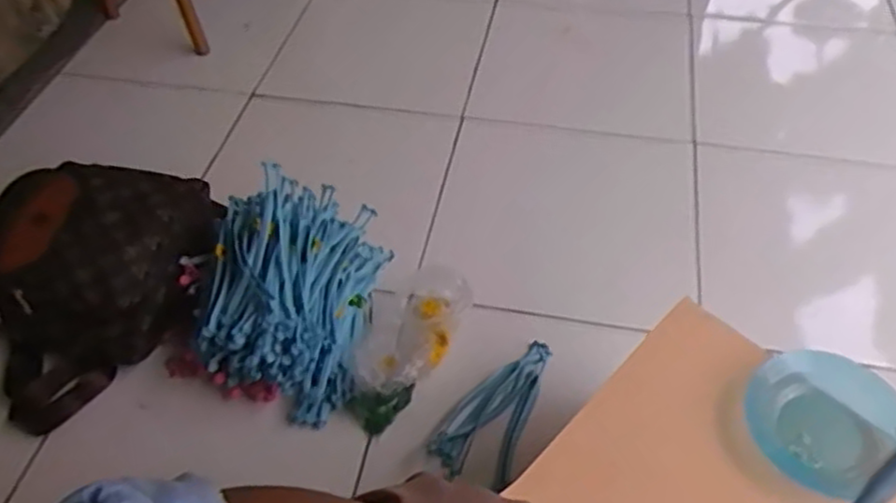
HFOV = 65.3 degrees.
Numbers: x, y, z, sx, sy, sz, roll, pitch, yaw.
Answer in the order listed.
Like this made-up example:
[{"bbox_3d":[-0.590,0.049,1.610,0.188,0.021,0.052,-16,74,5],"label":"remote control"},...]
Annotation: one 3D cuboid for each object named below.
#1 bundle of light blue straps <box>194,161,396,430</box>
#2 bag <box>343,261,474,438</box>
[{"bbox_3d":[-0.205,0.043,0.876,0.209,0.171,0.260,8,51,9],"label":"bundle of light blue straps"},{"bbox_3d":[-0.064,0.119,0.905,0.101,0.065,0.208,25,55,21],"label":"bag"}]

